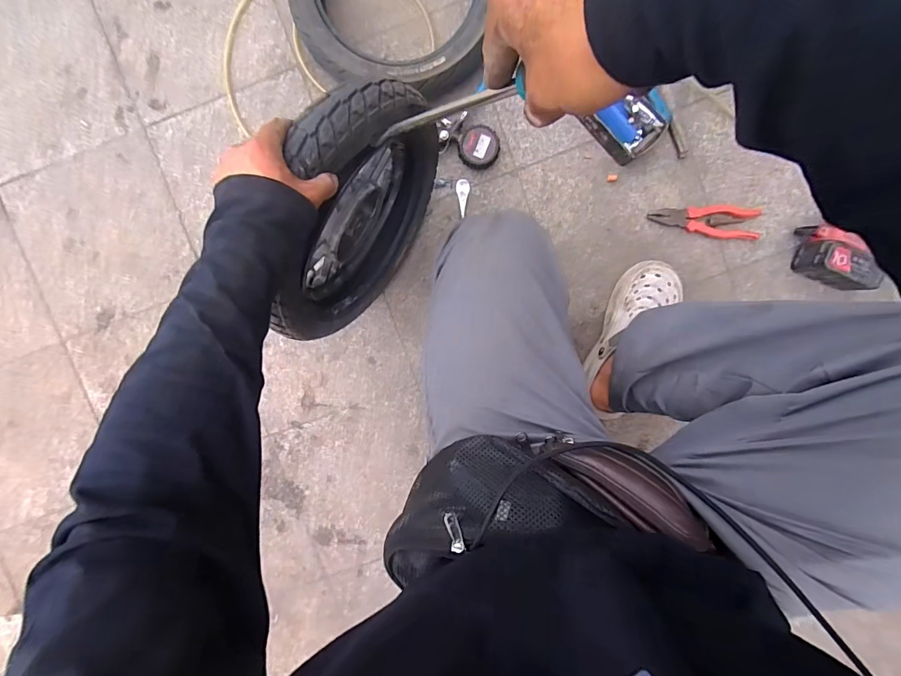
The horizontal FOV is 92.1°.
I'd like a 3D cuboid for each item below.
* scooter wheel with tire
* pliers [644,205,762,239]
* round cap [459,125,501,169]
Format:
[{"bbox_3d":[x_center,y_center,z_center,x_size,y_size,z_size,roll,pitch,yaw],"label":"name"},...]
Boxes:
[{"bbox_3d":[-0.124,-0.148,0.582,0.101,0.299,0.319,22,94,-1],"label":"scooter wheel with tire"},{"bbox_3d":[0.452,-0.208,0.772,0.187,0.022,0.052,4,94,0],"label":"pliers"},{"bbox_3d":[0.052,-0.333,0.758,0.069,0.028,0.067,0,94,1],"label":"round cap"}]

